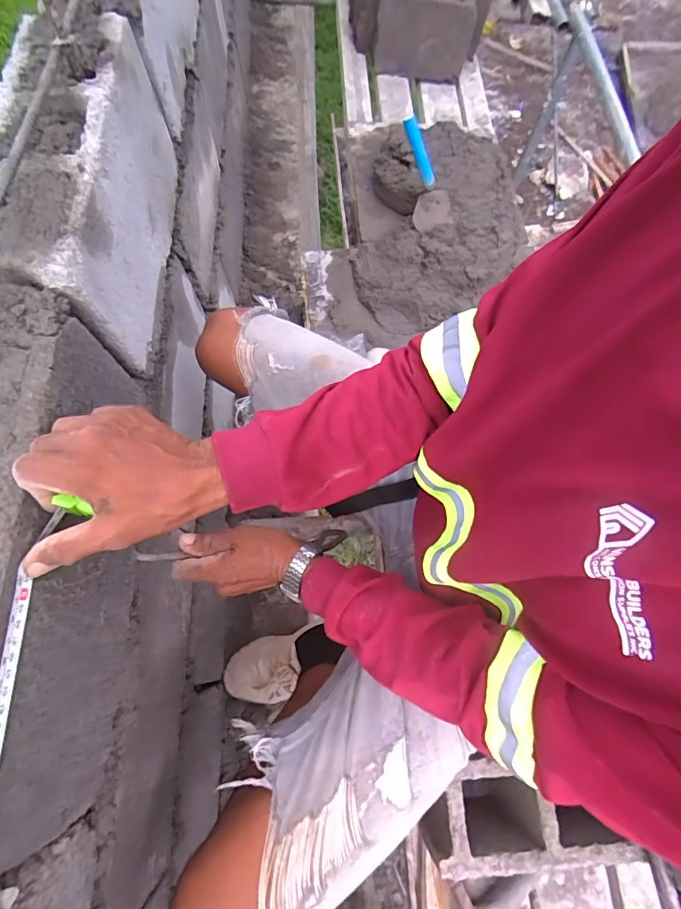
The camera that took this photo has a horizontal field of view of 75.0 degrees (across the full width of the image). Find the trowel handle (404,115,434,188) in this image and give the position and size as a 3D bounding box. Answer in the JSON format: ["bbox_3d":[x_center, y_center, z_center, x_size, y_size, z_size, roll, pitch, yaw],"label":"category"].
[{"bbox_3d":[0.175,-0.659,0.972,0.026,0.135,0.027,-43,32,-15],"label":"trowel handle"}]

